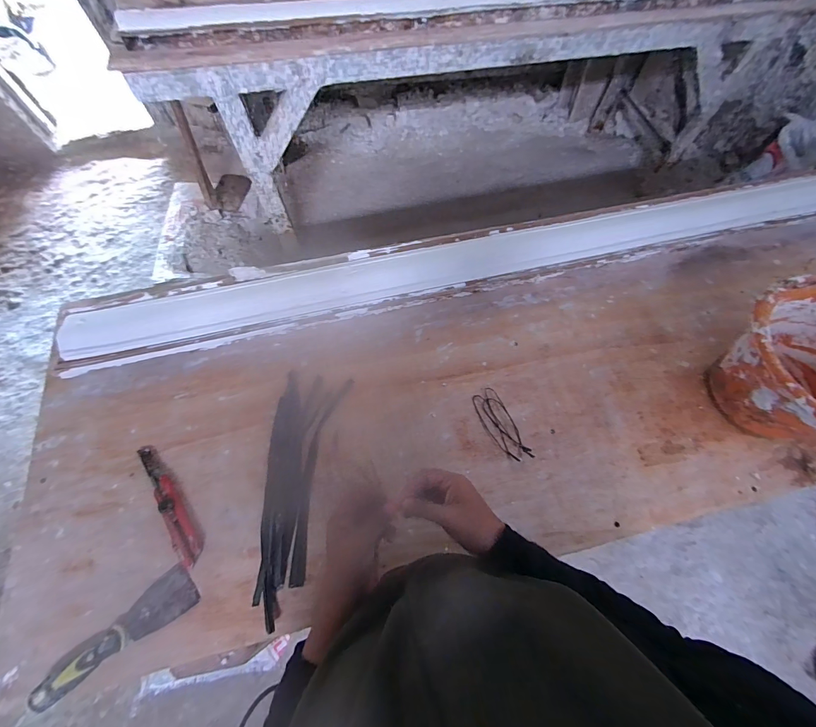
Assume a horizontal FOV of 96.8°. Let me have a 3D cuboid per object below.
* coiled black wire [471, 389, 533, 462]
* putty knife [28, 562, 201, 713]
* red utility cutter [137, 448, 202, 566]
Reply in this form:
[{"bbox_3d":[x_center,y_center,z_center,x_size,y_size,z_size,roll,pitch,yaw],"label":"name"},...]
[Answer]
[{"bbox_3d":[0.153,0.102,0.598,0.047,0.006,0.129,-24,68,-12],"label":"coiled black wire"},{"bbox_3d":[-0.364,0.340,0.456,0.182,0.025,0.055,-35,71,-17],"label":"putty knife"},{"bbox_3d":[-0.347,0.200,0.527,0.033,0.012,0.189,-32,70,-15],"label":"red utility cutter"}]

